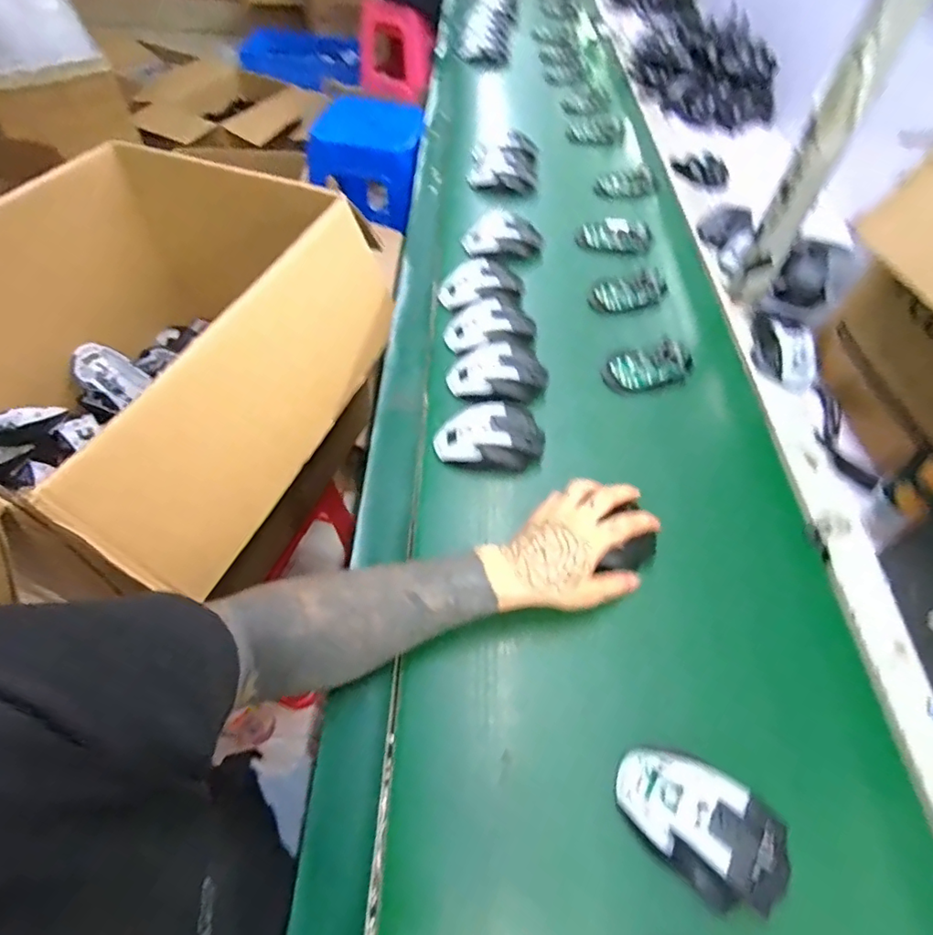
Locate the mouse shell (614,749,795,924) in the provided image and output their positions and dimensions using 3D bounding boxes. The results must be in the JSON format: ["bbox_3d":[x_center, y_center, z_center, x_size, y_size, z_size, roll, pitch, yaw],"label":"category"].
[{"bbox_3d":[0.164,0.246,0.375,0.115,0.036,0.067,35,59,21],"label":"mouse shell"}]

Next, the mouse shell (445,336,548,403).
[{"bbox_3d":[0.037,-0.118,0.638,0.111,0.034,0.078,3,53,-1],"label":"mouse shell"}]

